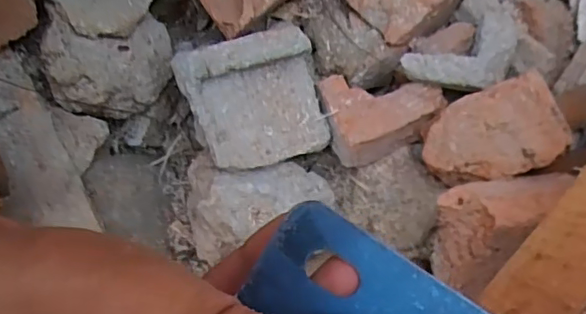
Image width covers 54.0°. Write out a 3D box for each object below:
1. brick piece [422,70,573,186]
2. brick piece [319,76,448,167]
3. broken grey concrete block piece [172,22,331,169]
[{"bbox_3d":[0.123,-0.014,0.356,0.081,0.021,0.054,-23,80,27],"label":"brick piece"},{"bbox_3d":[0.062,-0.030,0.387,0.076,0.026,0.058,-12,92,-2],"label":"brick piece"},{"bbox_3d":[-0.022,-0.035,0.372,0.086,0.057,0.080,-18,93,-2],"label":"broken grey concrete block piece"}]

